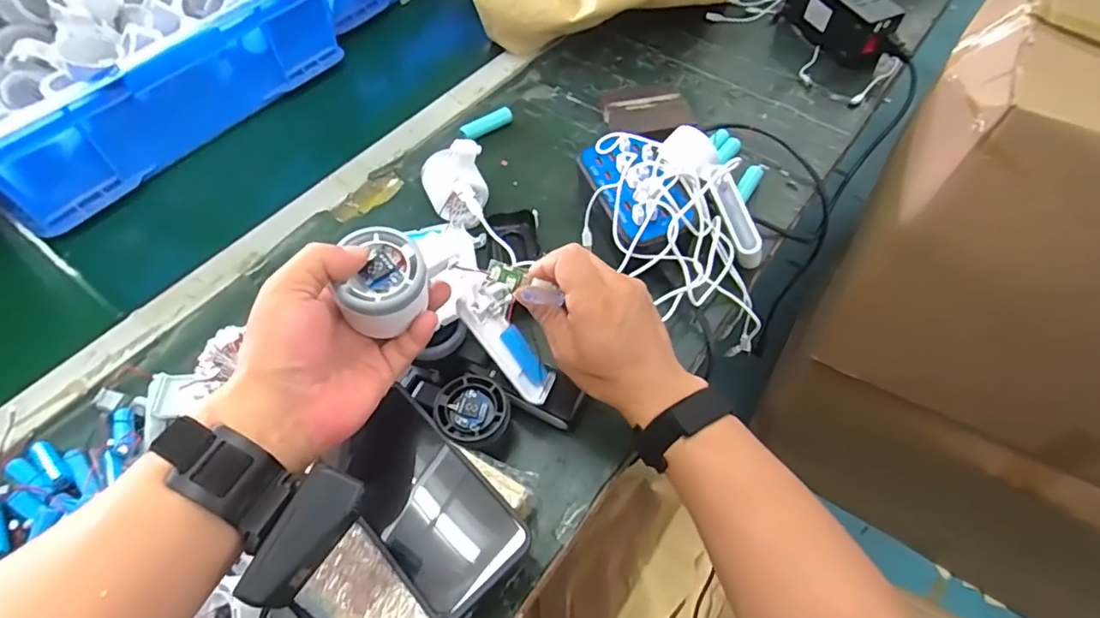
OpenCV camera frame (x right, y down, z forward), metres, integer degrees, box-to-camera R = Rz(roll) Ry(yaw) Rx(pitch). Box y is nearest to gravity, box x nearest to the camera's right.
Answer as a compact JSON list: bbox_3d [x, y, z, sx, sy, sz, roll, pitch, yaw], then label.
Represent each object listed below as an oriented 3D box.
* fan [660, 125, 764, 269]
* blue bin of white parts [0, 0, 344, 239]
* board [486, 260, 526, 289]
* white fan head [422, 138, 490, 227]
[{"bbox_3d":[0.162,-0.116,0.572,0.070,0.034,0.160,-21,73,-13],"label":"fan"},{"bbox_3d":[-0.613,-0.380,0.709,0.571,0.131,0.399,32,62,19],"label":"blue bin of white parts"},{"bbox_3d":[-0.031,-0.024,0.406,0.028,0.005,0.016,18,87,-14],"label":"board"},{"bbox_3d":[-0.095,-0.121,0.579,0.066,0.073,0.066,-10,57,-7],"label":"white fan head"}]

